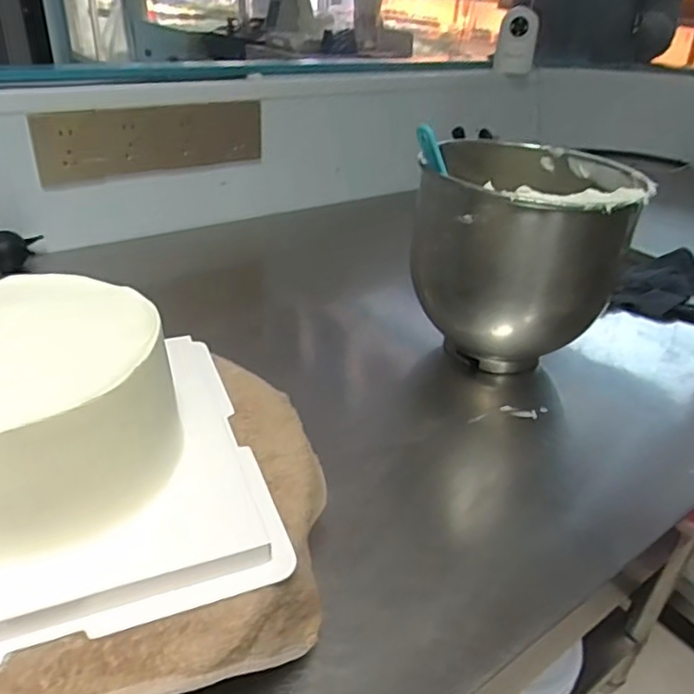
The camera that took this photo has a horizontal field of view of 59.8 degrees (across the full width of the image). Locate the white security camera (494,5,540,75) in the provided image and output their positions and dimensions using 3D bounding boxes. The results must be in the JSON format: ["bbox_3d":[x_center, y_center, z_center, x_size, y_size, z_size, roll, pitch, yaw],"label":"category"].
[{"bbox_3d":[0.352,-0.629,1.248,0.078,0.131,0.044,9,32,10],"label":"white security camera"}]

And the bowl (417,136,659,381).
[{"bbox_3d":[0.186,-0.098,0.668,0.210,0.204,0.227,14,33,18],"label":"bowl"}]

